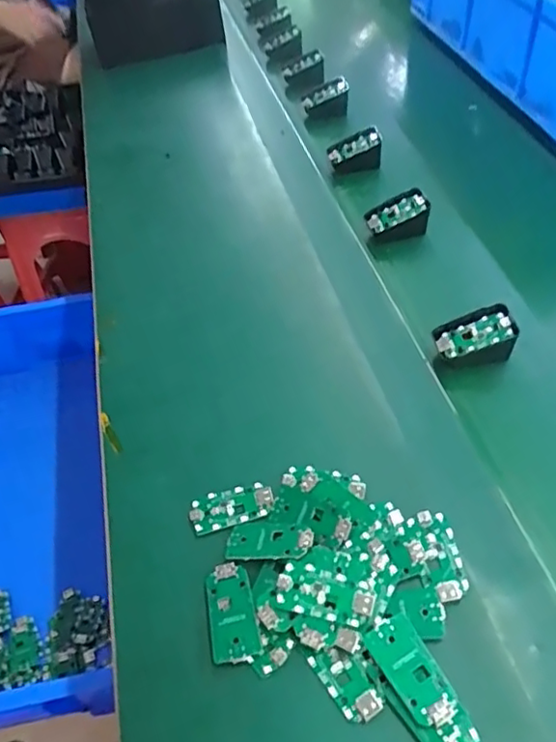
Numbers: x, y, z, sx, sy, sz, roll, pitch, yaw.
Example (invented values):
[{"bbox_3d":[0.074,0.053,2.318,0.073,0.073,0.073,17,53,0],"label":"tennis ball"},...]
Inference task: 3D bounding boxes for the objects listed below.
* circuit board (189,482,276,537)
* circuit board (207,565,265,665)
[{"bbox_3d":[-0.035,0.105,0.458,0.064,0.004,0.031,-18,48,-3],"label":"circuit board"},{"bbox_3d":[-0.031,0.164,0.402,0.032,0.007,0.062,-11,49,-3],"label":"circuit board"}]

